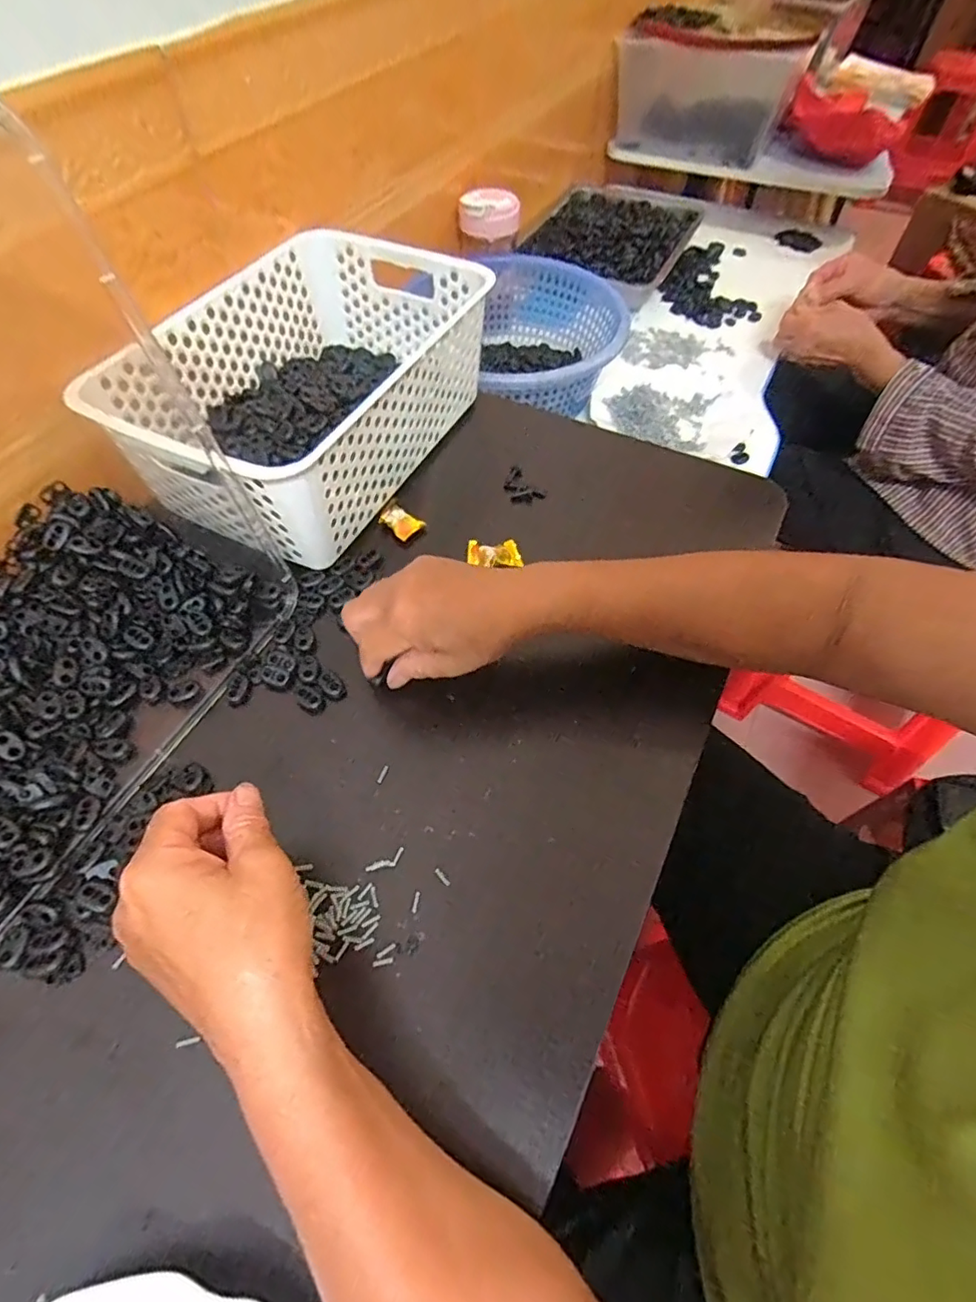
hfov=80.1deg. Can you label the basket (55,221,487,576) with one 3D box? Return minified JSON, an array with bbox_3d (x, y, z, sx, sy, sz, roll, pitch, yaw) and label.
[{"bbox_3d":[-0.150,-0.222,0.493,0.200,0.110,0.301,24,60,14],"label":"basket"}]

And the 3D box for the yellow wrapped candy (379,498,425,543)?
[{"bbox_3d":[-0.074,-0.110,0.486,0.037,0.011,0.026,38,64,21],"label":"yellow wrapped candy"}]

